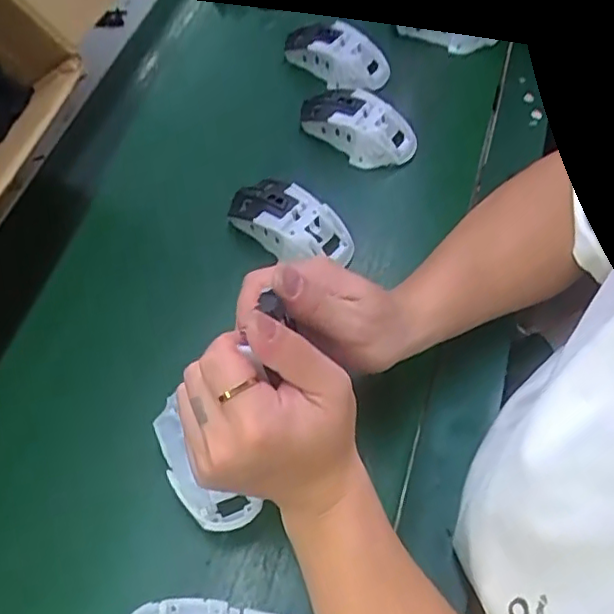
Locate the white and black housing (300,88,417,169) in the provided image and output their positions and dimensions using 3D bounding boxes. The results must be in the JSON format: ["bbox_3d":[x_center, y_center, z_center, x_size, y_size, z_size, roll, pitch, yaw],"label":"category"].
[{"bbox_3d":[0.049,-0.172,0.596,0.106,0.034,0.058,29,63,17],"label":"white and black housing"}]

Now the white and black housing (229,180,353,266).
[{"bbox_3d":[-0.014,-0.073,0.541,0.107,0.035,0.060,38,65,21],"label":"white and black housing"}]

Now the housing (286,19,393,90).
[{"bbox_3d":[0.027,-0.253,0.645,0.112,0.046,0.056,20,60,12],"label":"housing"}]

